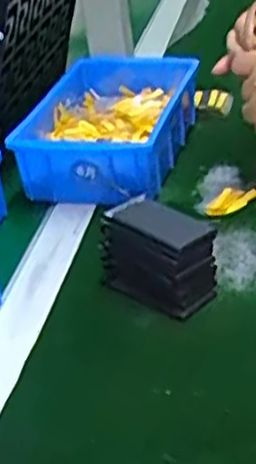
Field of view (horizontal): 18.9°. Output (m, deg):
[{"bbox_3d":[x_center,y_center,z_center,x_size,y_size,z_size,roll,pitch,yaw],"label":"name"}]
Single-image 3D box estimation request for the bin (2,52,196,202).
[{"bbox_3d":[-0.017,-0.101,0.756,0.138,0.070,0.225,2,32,18],"label":"bin"}]

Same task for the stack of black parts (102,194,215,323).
[{"bbox_3d":[0.019,0.016,0.558,0.088,0.057,0.049,22,41,41],"label":"stack of black parts"}]

